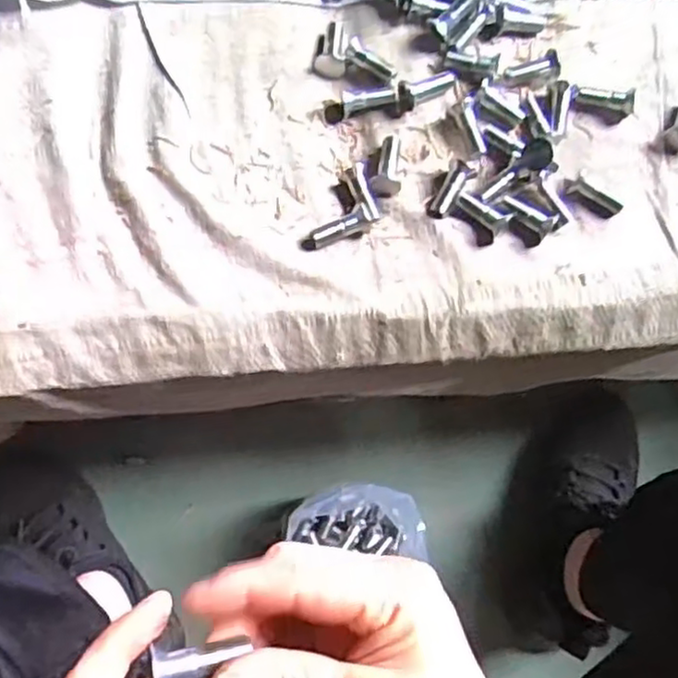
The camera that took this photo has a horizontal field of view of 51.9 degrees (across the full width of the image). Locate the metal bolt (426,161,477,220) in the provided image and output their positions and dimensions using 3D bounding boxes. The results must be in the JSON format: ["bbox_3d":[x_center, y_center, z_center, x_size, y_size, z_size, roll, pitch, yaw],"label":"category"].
[{"bbox_3d":[0.068,-0.091,0.430,0.015,0.011,0.038,34,93,8],"label":"metal bolt"}]

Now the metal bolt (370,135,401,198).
[{"bbox_3d":[0.029,-0.110,0.433,0.017,0.014,0.042,3,76,-3],"label":"metal bolt"}]

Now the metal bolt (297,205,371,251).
[{"bbox_3d":[-0.002,-0.066,0.422,0.045,0.012,0.014,-27,79,-10],"label":"metal bolt"}]

